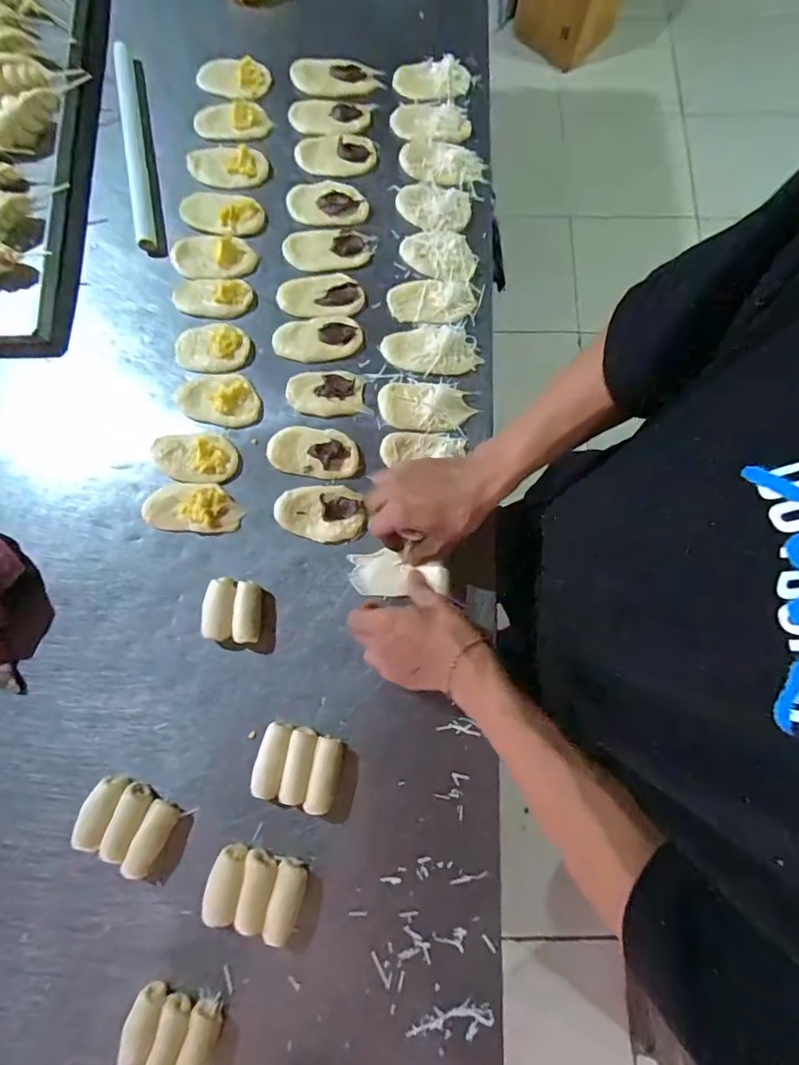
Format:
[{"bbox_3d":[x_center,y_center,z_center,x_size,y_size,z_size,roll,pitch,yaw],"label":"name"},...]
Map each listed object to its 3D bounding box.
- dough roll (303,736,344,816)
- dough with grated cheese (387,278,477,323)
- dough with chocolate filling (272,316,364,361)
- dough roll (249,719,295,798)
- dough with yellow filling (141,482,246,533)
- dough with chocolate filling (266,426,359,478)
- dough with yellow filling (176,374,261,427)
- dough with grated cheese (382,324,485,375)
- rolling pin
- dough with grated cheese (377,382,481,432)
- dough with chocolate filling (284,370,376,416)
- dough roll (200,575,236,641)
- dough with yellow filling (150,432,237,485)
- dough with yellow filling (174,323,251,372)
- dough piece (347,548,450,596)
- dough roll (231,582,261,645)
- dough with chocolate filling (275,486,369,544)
[{"bbox_3d":[-0.071,0.232,0.483,0.027,0.026,0.064,11,80,3],"label":"dough roll"},{"bbox_3d":[0.037,-0.271,0.583,0.100,0.013,0.053,4,79,2],"label":"dough with grated cheese"},{"bbox_3d":[-0.093,-0.223,0.574,0.099,0.013,0.050,-8,79,-1],"label":"dough with chocolate filling"},{"bbox_3d":[-0.122,0.220,0.489,0.027,0.030,0.065,12,80,3],"label":"dough roll"},{"bbox_3d":[-0.223,-0.028,0.540,0.101,0.020,0.052,2,79,1],"label":"dough with yellow filling"},{"bbox_3d":[-0.093,-0.088,0.547,0.095,0.012,0.050,7,80,2],"label":"dough with chocolate filling"},{"bbox_3d":[-0.199,-0.150,0.557,0.083,0.019,0.057,10,80,3],"label":"dough with yellow filling"},{"bbox_3d":[0.036,-0.207,0.569,0.110,0.012,0.057,3,79,1],"label":"dough with grated cheese"},{"bbox_3d":[-0.325,-0.477,0.620,0.025,0.019,0.284,-11,79,-1],"label":"rolling pin"},{"bbox_3d":[0.029,-0.139,0.555,0.103,0.010,0.053,7,80,2],"label":"dough with grated cheese"},{"bbox_3d":[-0.078,-0.156,0.562,0.091,0.008,0.054,-3,79,0],"label":"dough with chocolate filling"},{"bbox_3d":[-0.183,0.077,0.516,0.028,0.026,0.061,3,79,1],"label":"dough roll"},{"bbox_3d":[-0.224,-0.082,0.549,0.092,0.013,0.054,3,79,1],"label":"dough with yellow filling"},{"bbox_3d":[-0.213,-0.210,0.573,0.083,0.013,0.054,1,79,1],"label":"dough with yellow filling"},{"bbox_3d":[-0.001,0.043,0.524,0.104,0.008,0.045,5,79,12],"label":"dough piece"},{"bbox_3d":[-0.155,0.081,0.519,0.025,0.021,0.061,1,79,1],"label":"dough roll"},{"bbox_3d":[-0.084,-0.020,0.541,0.093,0.009,0.060,-4,79,0],"label":"dough with chocolate filling"}]

